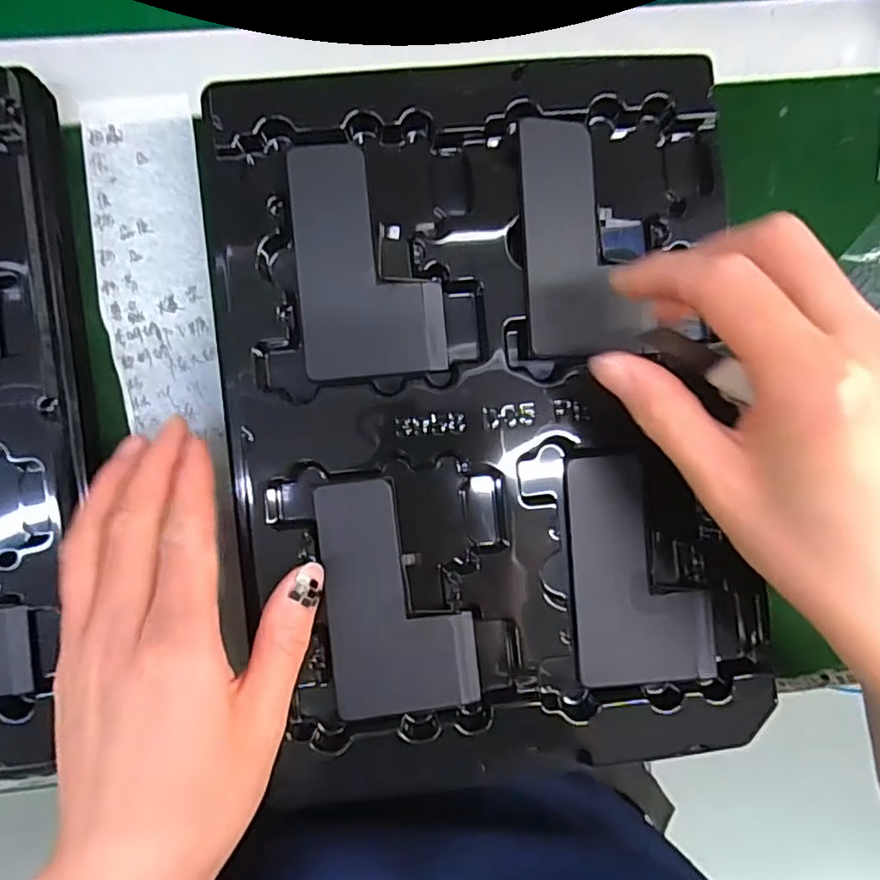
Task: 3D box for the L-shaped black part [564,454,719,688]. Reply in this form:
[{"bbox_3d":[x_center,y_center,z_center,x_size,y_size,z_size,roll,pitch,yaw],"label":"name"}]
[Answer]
[{"bbox_3d":[0.085,0.054,0.259,0.057,0.005,0.094,-4,89,-4],"label":"L-shaped black part"}]

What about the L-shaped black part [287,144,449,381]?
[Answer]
[{"bbox_3d":[-0.030,-0.074,0.255,0.057,0.004,0.095,-6,89,-4],"label":"L-shaped black part"}]

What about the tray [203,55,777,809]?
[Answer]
[{"bbox_3d":[0.021,-0.009,0.254,0.205,0.021,0.282,-6,91,-5],"label":"tray"}]

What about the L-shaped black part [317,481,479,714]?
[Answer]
[{"bbox_3d":[-0.018,0.063,0.254,0.057,0.006,0.095,-7,90,-4],"label":"L-shaped black part"}]

